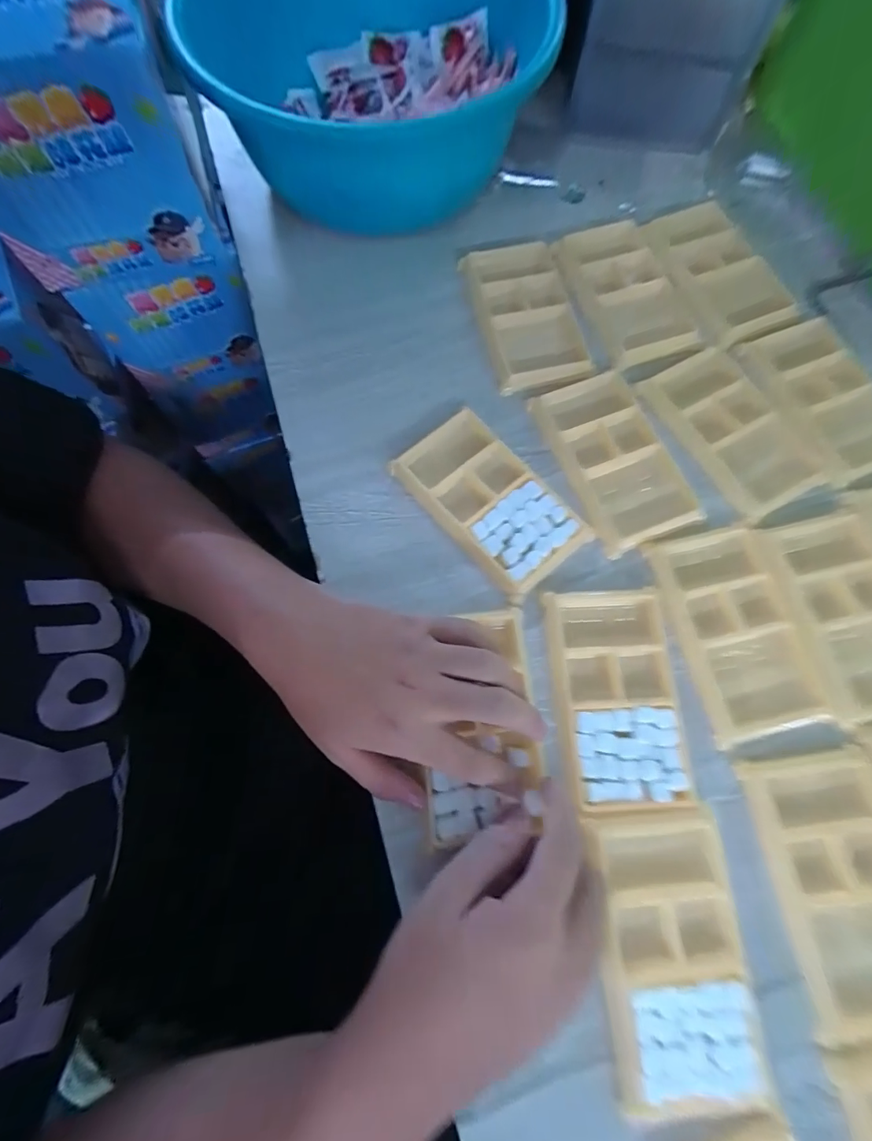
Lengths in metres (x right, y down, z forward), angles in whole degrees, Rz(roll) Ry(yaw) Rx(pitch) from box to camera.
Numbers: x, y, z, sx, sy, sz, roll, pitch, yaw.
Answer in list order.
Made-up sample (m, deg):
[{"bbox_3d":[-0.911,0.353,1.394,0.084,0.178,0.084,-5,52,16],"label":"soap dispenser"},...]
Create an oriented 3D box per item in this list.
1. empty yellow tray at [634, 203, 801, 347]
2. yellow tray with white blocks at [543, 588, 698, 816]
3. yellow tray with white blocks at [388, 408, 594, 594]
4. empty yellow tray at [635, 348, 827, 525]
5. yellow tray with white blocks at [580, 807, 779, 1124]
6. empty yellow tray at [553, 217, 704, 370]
[{"bbox_3d":[0.228,-0.244,0.366,0.082,0.014,0.123,-25,75,-7],"label":"empty yellow tray"},{"bbox_3d":[0.113,0.076,0.281,0.073,0.011,0.129,-3,74,-1],"label":"yellow tray with white blocks"},{"bbox_3d":[0.038,-0.049,0.317,0.068,0.012,0.129,-40,78,-11],"label":"yellow tray with white blocks"},{"bbox_3d":[0.220,-0.104,0.334,0.073,0.009,0.129,-28,76,-8],"label":"empty yellow tray"},{"bbox_3d":[0.124,0.204,0.239,0.073,0.012,0.131,-5,74,-1],"label":"yellow tray with white blocks"},{"bbox_3d":[0.151,-0.221,0.358,0.075,0.012,0.122,-20,75,-6],"label":"empty yellow tray"}]

